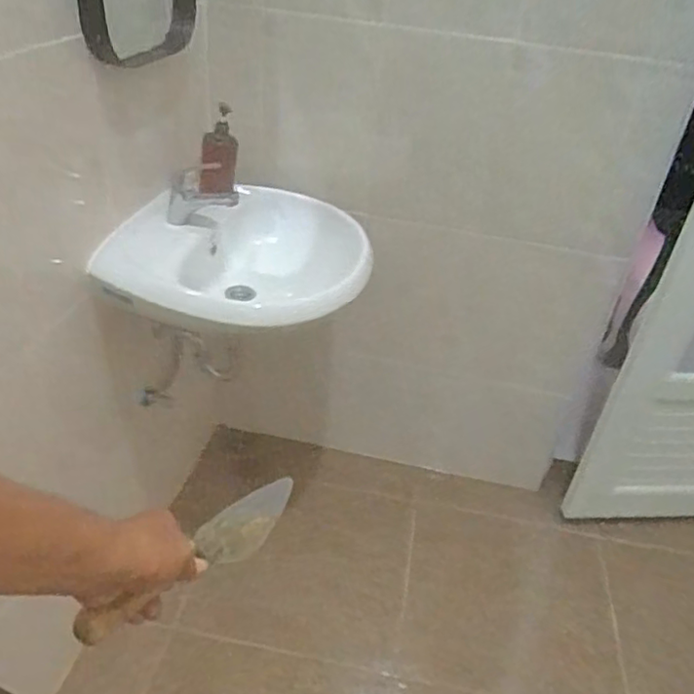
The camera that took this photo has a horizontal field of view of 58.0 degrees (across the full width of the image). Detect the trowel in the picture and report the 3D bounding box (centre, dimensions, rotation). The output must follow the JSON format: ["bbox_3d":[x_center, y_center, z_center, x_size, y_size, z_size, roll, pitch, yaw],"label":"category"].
[{"bbox_3d":[-0.152,0.209,0.635,0.061,0.045,0.280,24,24,24],"label":"trowel"}]

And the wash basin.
[{"bbox_3d":[-0.209,-0.161,1.254,0.481,0.169,0.464,3,34,-5],"label":"wash basin"}]

